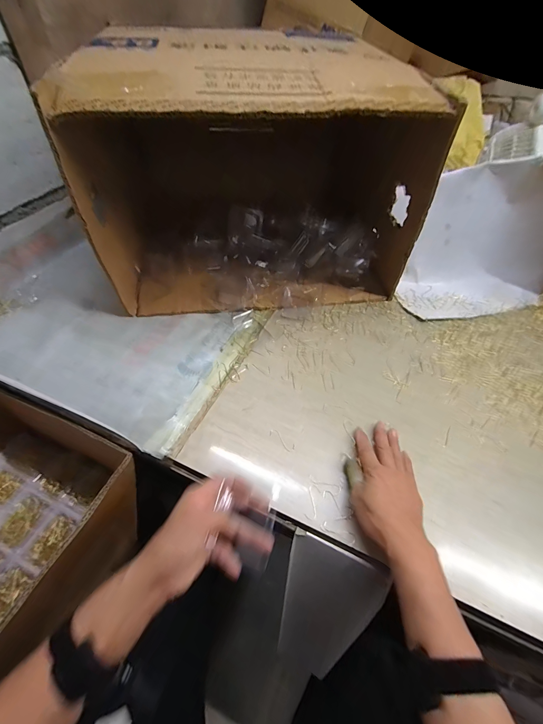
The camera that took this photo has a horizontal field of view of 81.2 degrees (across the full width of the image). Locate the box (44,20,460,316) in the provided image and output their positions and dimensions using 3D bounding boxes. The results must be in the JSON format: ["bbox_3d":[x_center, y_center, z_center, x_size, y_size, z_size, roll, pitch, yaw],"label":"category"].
[{"bbox_3d":[-0.027,-0.332,0.592,0.525,0.352,0.307,-5,51,-6],"label":"box"}]

